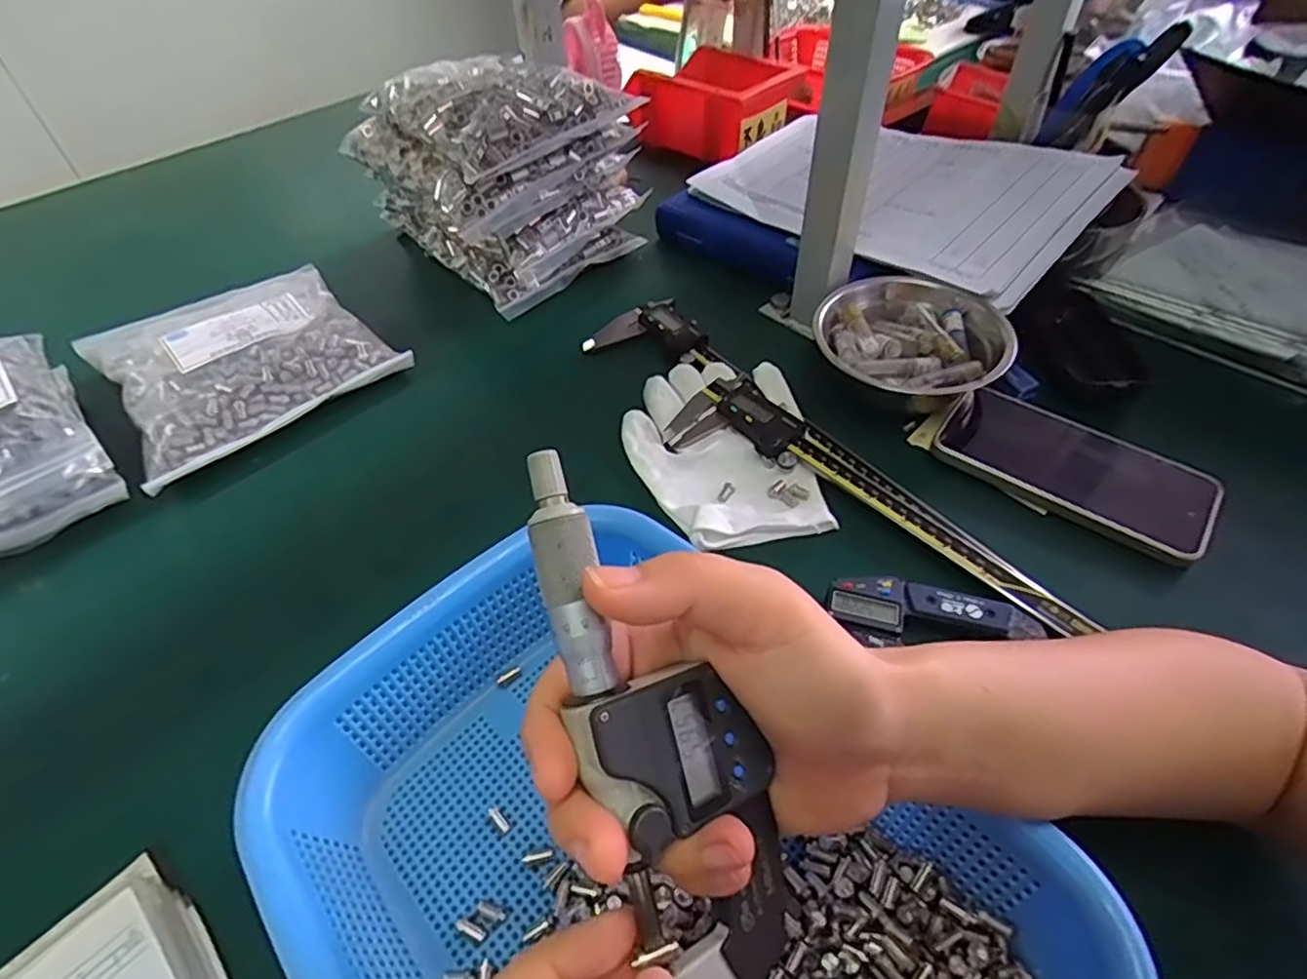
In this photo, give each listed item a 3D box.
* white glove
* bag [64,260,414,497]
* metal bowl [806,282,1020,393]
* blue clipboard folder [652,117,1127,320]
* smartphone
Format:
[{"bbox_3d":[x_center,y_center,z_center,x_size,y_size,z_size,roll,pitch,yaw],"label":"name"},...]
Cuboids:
[{"bbox_3d":[0.041,-0.029,0.434,0.115,0.024,0.155,-9,48,-1],"label":"white glove"},{"bbox_3d":[-0.316,-0.108,0.498,0.178,0.035,0.183,-37,54,-23],"label":"bag"},{"bbox_3d":[0.175,-0.096,0.453,0.119,0.049,0.118,-4,48,4],"label":"metal bowl"},{"bbox_3d":[0.183,-0.238,0.555,0.309,0.057,0.215,30,61,34],"label":"blue clipboard folder"},{"bbox_3d":[0.258,-0.016,0.402,0.150,0.016,0.074,33,57,25],"label":"smartphone"}]

